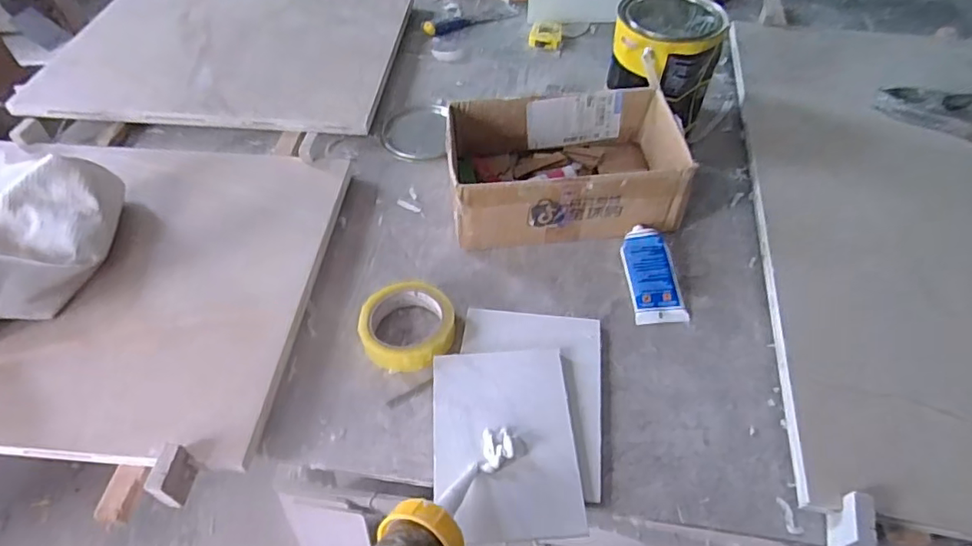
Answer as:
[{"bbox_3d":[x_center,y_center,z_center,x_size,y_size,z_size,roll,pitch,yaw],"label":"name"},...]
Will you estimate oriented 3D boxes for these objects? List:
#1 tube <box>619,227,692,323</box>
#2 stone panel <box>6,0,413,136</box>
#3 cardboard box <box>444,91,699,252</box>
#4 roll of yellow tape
[{"bbox_3d":[0.199,-0.001,0.679,0.059,0.027,0.127,-3,52,-1],"label":"tube"},{"bbox_3d":[-0.425,-0.399,0.984,0.542,0.025,0.437,3,52,1],"label":"stone panel"},{"bbox_3d":[0.099,-0.140,0.739,0.280,0.099,0.184,-4,52,-2],"label":"cardboard box"},{"bbox_3d":[-0.086,0.059,0.628,0.101,0.036,0.095,-1,52,1],"label":"roll of yellow tape"}]

